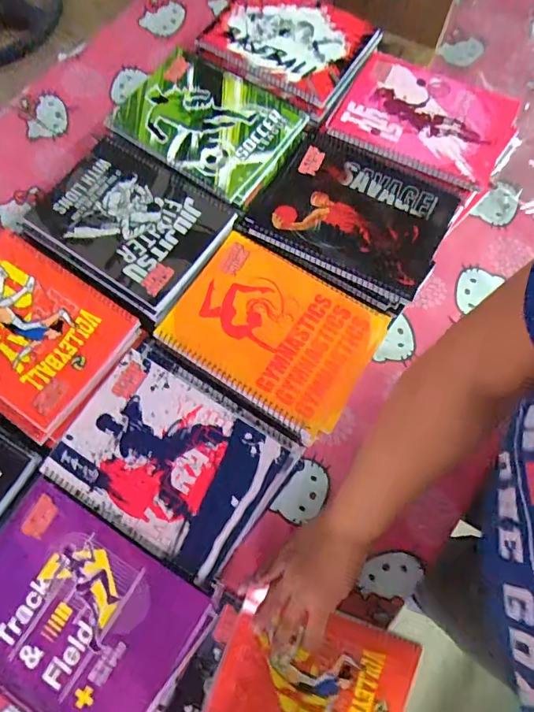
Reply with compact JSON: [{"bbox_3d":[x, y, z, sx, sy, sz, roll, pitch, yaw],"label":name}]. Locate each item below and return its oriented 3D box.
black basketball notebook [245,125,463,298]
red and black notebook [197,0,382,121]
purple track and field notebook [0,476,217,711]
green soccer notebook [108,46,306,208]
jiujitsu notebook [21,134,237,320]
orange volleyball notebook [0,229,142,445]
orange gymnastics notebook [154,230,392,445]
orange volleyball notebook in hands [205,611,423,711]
[{"bbox_3d":[0.098,-0.175,0.542,0.218,0.008,0.162,26,76,8],"label":"black basketball notebook"},{"bbox_3d":[0.026,-0.416,0.613,0.198,0.021,0.150,34,77,10],"label":"red and black notebook"},{"bbox_3d":[-0.172,0.231,0.414,0.203,0.013,0.158,31,77,9],"label":"purple track and field notebook"},{"bbox_3d":[-0.075,-0.291,0.573,0.201,0.010,0.154,33,77,9],"label":"green soccer notebook"},{"bbox_3d":[-0.159,-0.158,0.536,0.200,0.009,0.157,33,77,9],"label":"jiujitsu notebook"},{"bbox_3d":[-0.263,-0.029,0.506,0.210,0.009,0.162,34,77,9],"label":"orange volleyball notebook"},{"bbox_3d":[0.006,-0.030,0.502,0.206,0.011,0.162,30,76,8],"label":"orange gymnastics notebook"},{"bbox_3d":[0.053,0.348,0.504,0.196,0.016,0.141,21,75,6],"label":"orange volleyball notebook in hands"}]

